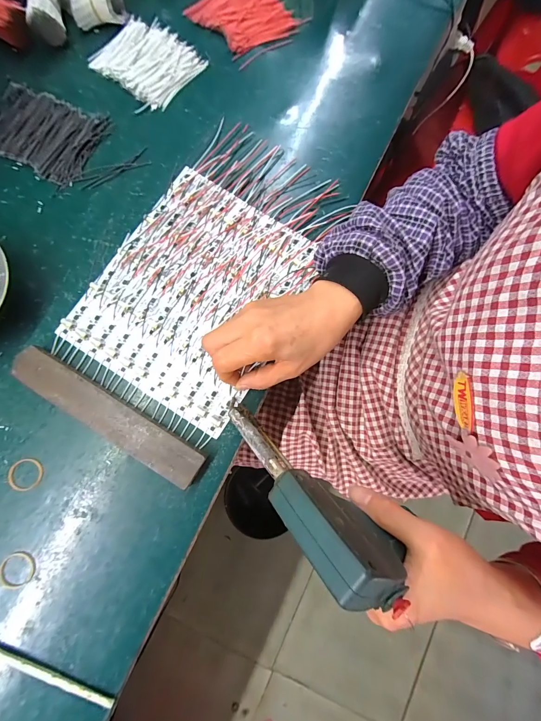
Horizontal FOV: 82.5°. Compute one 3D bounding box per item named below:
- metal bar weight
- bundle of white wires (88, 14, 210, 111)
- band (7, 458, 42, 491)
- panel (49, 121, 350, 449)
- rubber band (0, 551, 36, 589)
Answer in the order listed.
[{"bbox_3d":[-0.152,0.052,0.291,0.196,0.018,0.035,32,80,3],"label":"metal bar weight"},{"bbox_3d":[-0.147,-0.354,0.365,0.111,0.014,0.096,41,80,5],"label":"bundle of white wires"},{"bbox_3d":[-0.227,0.105,0.284,0.030,0.004,0.028,11,79,-1],"label":"band"},{"bbox_3d":[-0.063,-0.097,0.327,0.186,0.012,0.321,30,80,4],"label":"panel"},{"bbox_3d":[-0.224,0.185,0.273,0.029,0.004,0.030,1,80,-3],"label":"rubber band"}]

